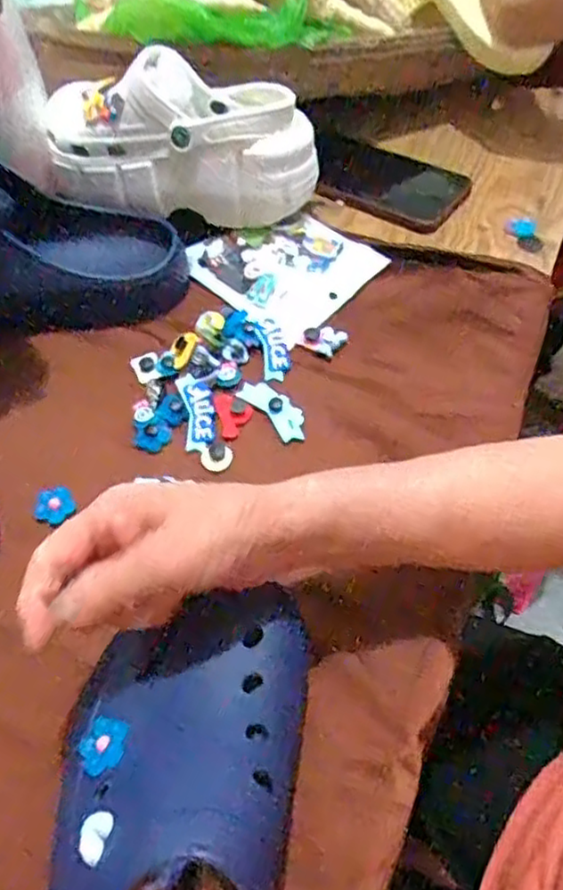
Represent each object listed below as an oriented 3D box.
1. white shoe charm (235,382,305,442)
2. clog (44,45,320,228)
[{"bbox_3d":[-0.005,-0.027,0.506,0.023,0.005,0.061,-36,62,-21],"label":"white shoe charm"},{"bbox_3d":[-0.089,-0.247,0.581,0.239,0.105,0.091,10,56,9],"label":"clog"}]

